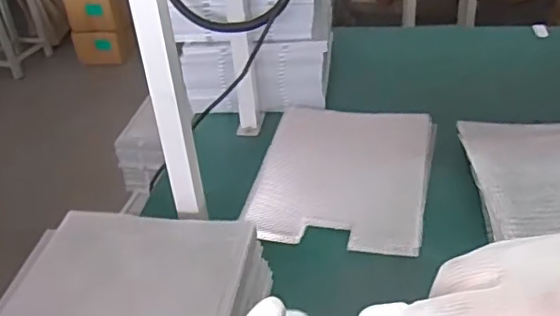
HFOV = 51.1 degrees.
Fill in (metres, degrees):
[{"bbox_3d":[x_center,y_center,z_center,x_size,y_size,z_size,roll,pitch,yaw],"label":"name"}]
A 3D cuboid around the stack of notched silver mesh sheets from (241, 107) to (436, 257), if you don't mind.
[{"bbox_3d":[0.103,0.020,0.933,0.263,0.015,0.337,7,38,12],"label":"stack of notched silver mesh sheets"}]

